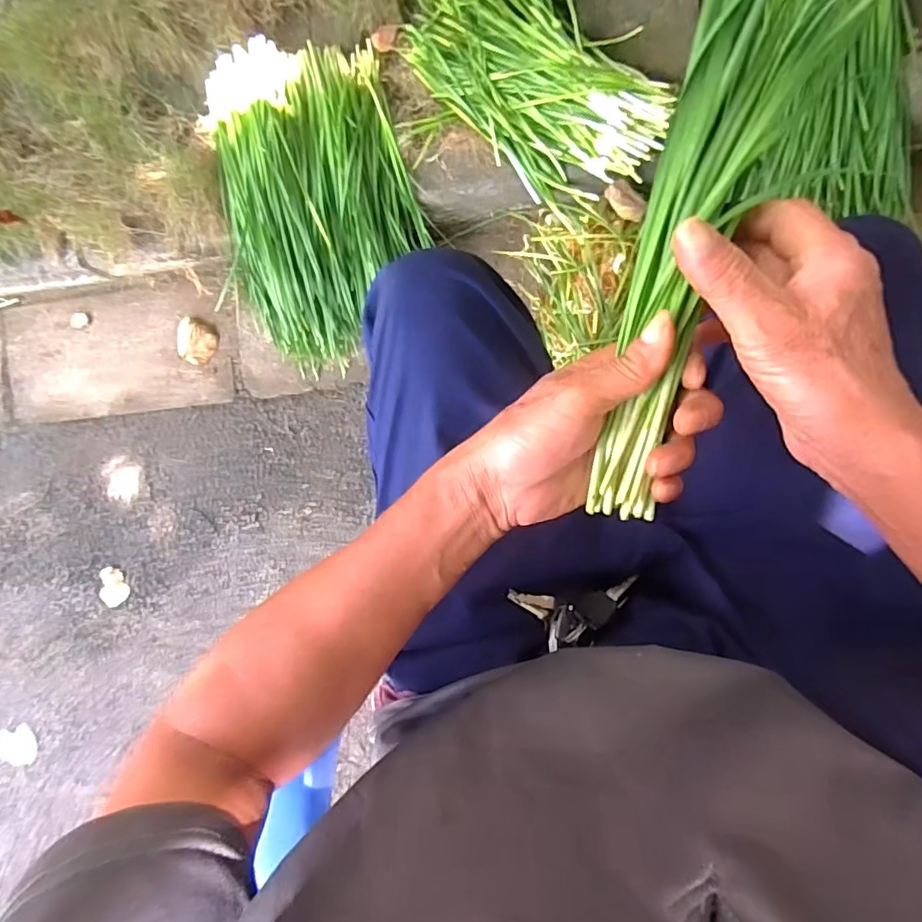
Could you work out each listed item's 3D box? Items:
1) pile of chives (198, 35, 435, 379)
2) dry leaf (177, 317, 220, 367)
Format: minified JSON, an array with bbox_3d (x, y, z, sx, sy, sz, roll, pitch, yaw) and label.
[{"bbox_3d":[-0.234,-0.397,0.852,0.319,0.111,0.453,-15,90,9],"label":"pile of chives"},{"bbox_3d":[-0.484,-0.216,0.988,0.066,0.024,0.074,27,96,7],"label":"dry leaf"}]

